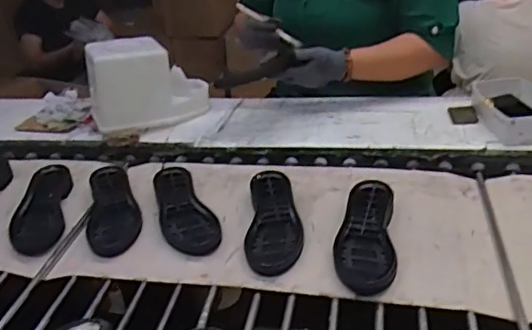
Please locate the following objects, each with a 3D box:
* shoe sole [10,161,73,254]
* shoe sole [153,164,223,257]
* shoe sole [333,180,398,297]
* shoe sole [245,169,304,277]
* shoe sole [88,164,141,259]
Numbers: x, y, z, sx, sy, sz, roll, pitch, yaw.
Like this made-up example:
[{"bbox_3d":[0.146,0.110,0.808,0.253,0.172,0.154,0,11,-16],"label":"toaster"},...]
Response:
[{"bbox_3d":[-0.412,0.072,1.068,0.082,0.028,0.243,-9,30,-5],"label":"shoe sole"},{"bbox_3d":[-0.147,0.073,1.005,0.086,0.026,0.243,-17,31,-18],"label":"shoe sole"},{"bbox_3d":[0.153,0.104,0.890,0.087,0.031,0.241,-1,30,11],"label":"shoe sole"},{"bbox_3d":[0.015,0.087,0.952,0.086,0.024,0.255,-4,30,5],"label":"shoe sole"},{"bbox_3d":[-0.277,0.071,1.041,0.085,0.023,0.247,-13,30,-11],"label":"shoe sole"}]

